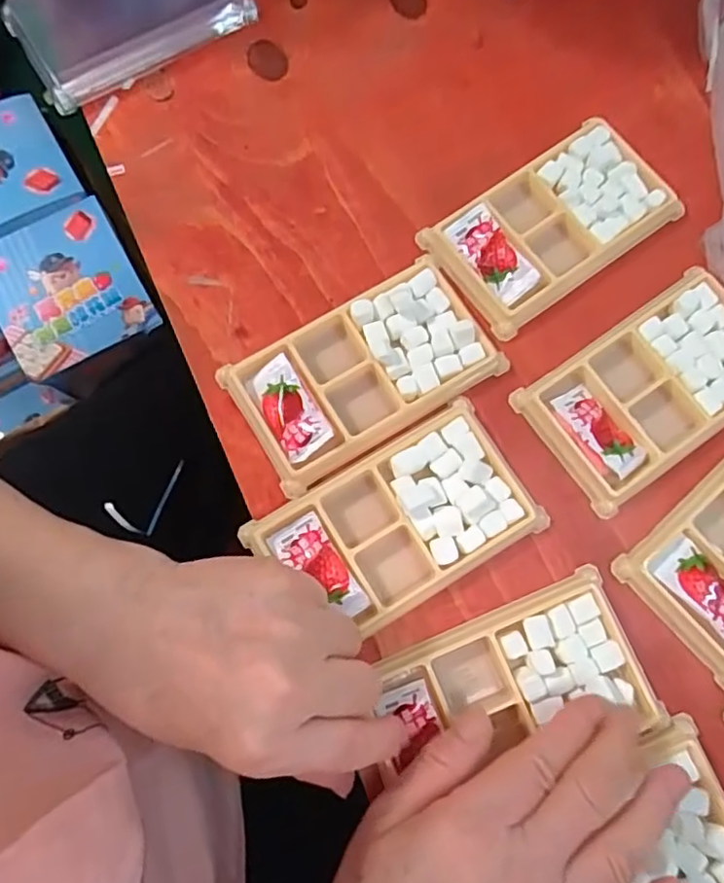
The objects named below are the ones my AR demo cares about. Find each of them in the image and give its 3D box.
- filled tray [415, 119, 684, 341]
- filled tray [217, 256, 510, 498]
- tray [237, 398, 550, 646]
[{"bbox_3d":[0.109,-0.124,0.362,0.134,0.017,0.073,-34,79,-9],"label":"filled tray"},{"bbox_3d":[0.001,-0.037,0.340,0.134,0.014,0.074,-30,78,-8],"label":"filled tray"},{"bbox_3d":[0.018,0.043,0.321,0.130,0.018,0.078,-31,78,-8],"label":"tray"}]

